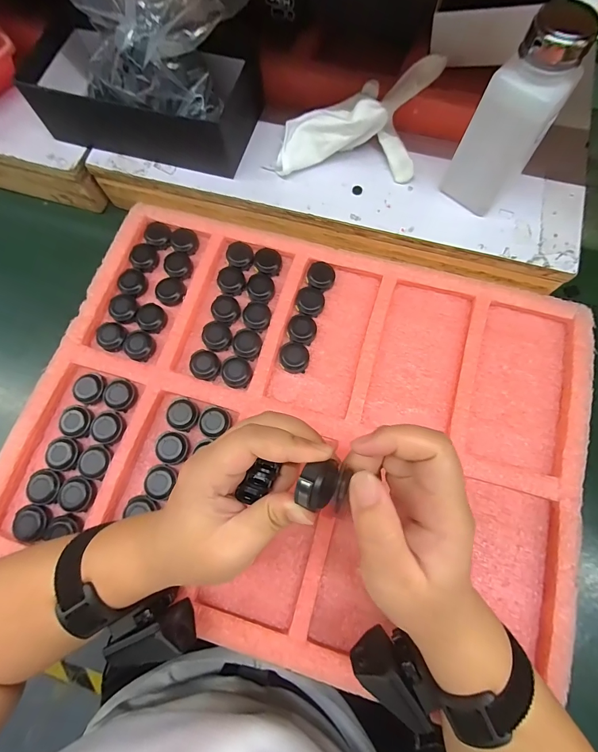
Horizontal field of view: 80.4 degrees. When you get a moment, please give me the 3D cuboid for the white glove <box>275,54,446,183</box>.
[{"bbox_3d":[0.055,-0.245,0.339,0.145,0.061,0.083,2,74,2],"label":"white glove"}]

